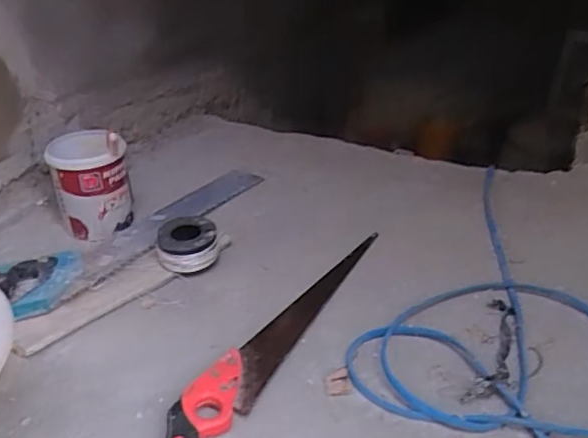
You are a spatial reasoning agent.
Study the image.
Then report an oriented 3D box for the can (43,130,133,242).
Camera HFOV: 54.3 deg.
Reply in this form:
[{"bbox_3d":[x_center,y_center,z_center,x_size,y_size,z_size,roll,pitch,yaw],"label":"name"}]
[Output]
[{"bbox_3d":[-0.308,-0.060,0.865,0.106,0.130,0.110,-16,34,-25],"label":"can"}]

